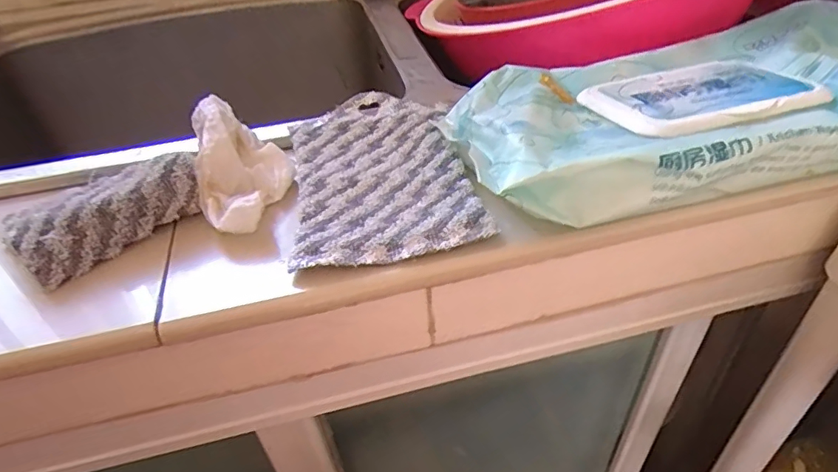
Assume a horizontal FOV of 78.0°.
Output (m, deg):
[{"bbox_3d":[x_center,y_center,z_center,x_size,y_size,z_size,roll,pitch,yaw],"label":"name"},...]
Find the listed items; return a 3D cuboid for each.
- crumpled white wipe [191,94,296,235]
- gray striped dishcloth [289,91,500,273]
[{"bbox_3d":[-0.090,-0.043,0.258,0.044,0.036,0.078,-17,42,-13],"label":"crumpled white wipe"},{"bbox_3d":[-0.021,-0.035,0.270,0.086,0.014,0.129,-10,41,-5],"label":"gray striped dishcloth"}]

